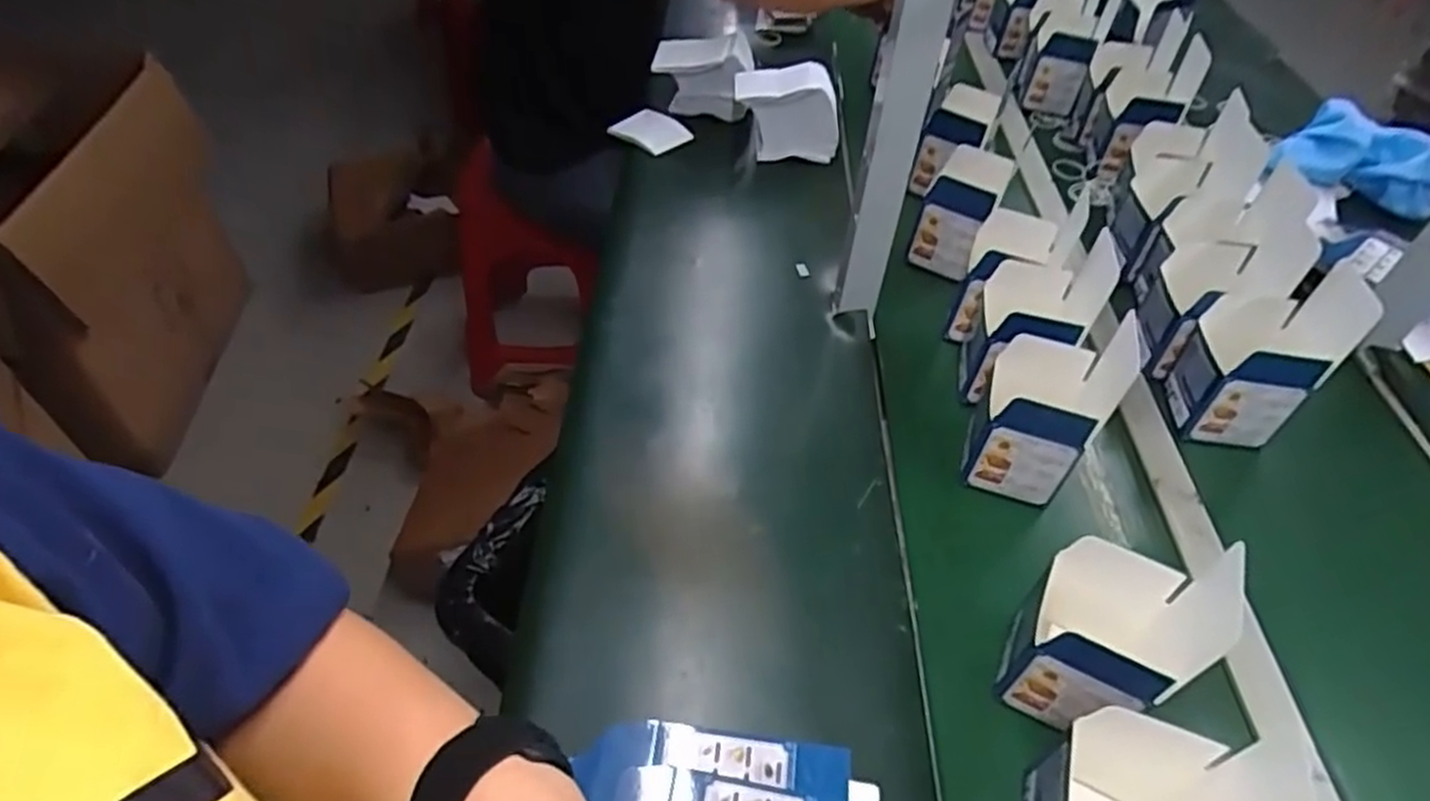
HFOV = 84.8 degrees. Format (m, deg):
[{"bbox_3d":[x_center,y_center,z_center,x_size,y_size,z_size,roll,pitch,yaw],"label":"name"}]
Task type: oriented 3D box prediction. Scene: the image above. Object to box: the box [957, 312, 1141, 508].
[{"bbox_3d":[0.289,0.011,0.699,0.094,0.154,0.092,17,39,11],"label":"box"}]

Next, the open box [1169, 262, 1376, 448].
[{"bbox_3d":[0.509,-0.041,0.733,0.088,0.173,0.083,8,39,1],"label":"open box"}]

